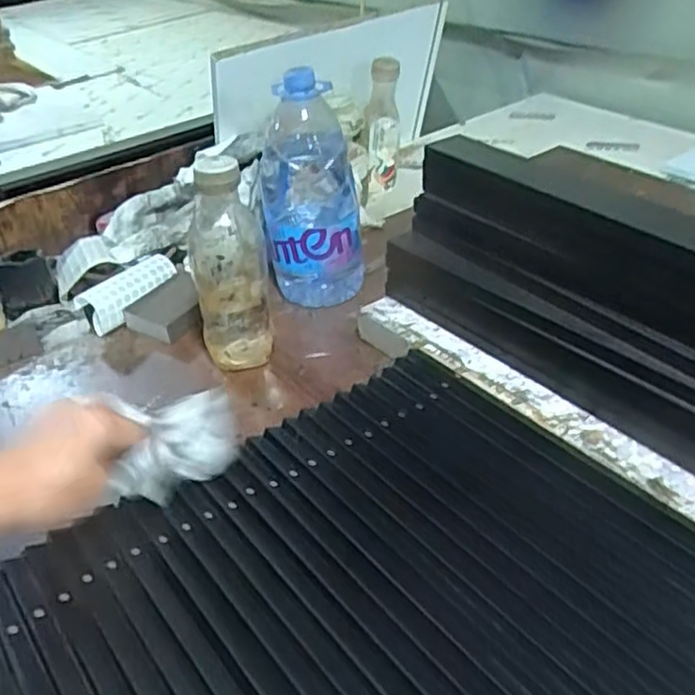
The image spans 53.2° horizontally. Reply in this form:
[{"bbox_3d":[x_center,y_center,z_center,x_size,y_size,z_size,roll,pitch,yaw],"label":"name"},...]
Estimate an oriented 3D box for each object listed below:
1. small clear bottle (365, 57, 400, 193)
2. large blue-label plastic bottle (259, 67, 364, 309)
[{"bbox_3d":[0.050,-0.317,1.003,0.059,0.187,0.045,-2,36,5],"label":"small clear bottle"},{"bbox_3d":[-0.041,-0.165,0.751,0.103,0.232,0.086,-8,36,-3],"label":"large blue-label plastic bottle"}]

